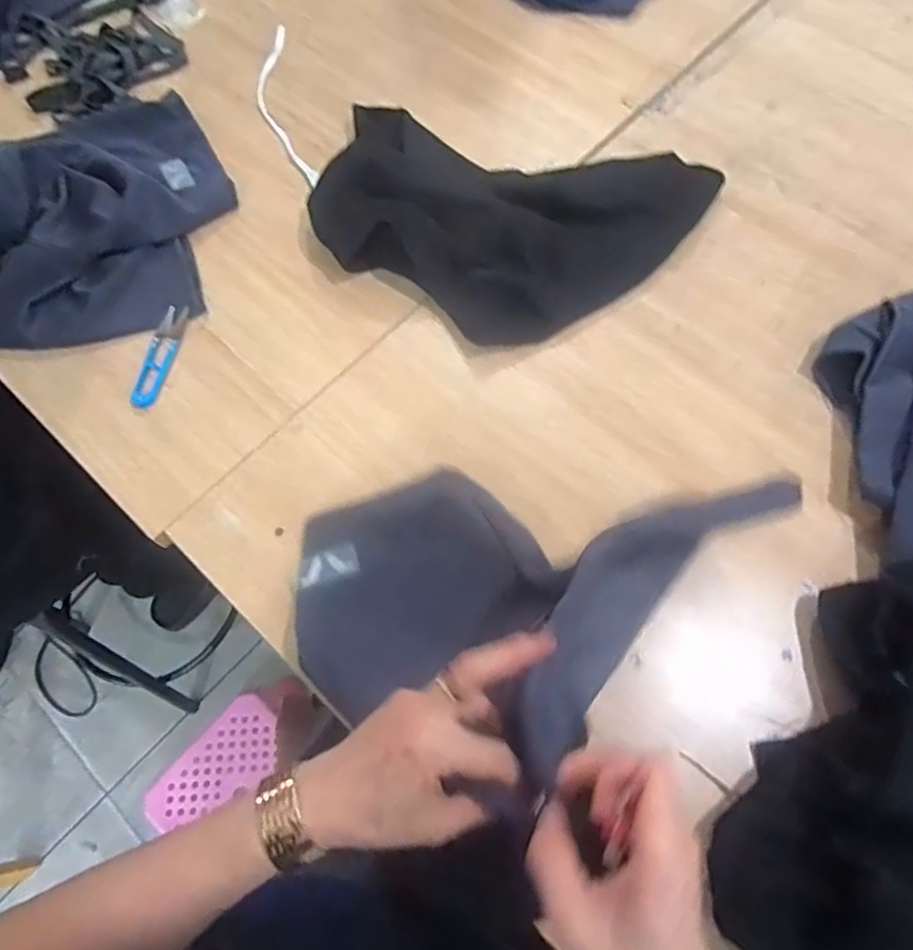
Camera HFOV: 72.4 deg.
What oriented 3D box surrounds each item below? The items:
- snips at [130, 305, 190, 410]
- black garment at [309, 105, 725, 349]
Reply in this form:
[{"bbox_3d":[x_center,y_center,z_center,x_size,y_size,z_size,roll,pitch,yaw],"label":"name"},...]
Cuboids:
[{"bbox_3d":[-0.307,-0.124,0.646,0.032,0.006,0.120,6,69,3],"label":"snips"},{"bbox_3d":[0.055,-0.281,0.673,0.423,0.059,0.281,15,70,6],"label":"black garment"}]

